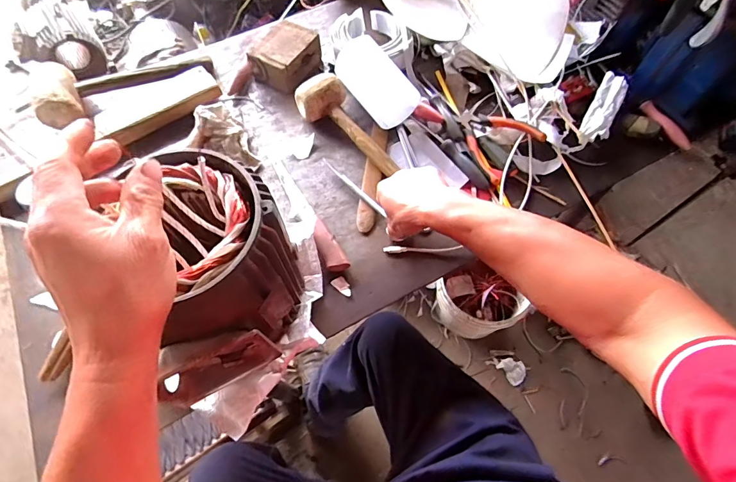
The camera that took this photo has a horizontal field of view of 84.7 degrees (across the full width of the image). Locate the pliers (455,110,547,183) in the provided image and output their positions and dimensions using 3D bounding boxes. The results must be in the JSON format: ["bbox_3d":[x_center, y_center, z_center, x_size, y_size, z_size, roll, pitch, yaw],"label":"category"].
[{"bbox_3d":[0.193,-0.168,0.636,0.096,0.042,0.136,-33,68,-15],"label":"pliers"}]

